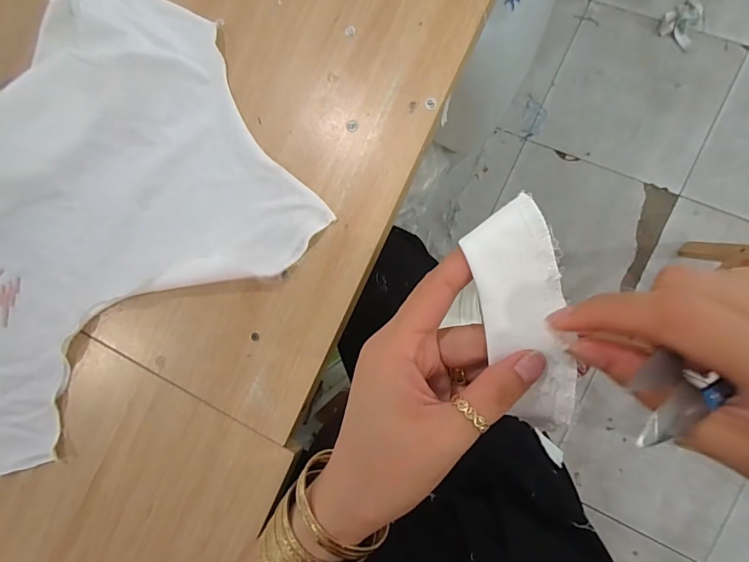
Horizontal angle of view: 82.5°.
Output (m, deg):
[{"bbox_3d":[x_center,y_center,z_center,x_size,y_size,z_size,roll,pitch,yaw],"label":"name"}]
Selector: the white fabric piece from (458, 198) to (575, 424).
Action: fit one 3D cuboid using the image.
[{"bbox_3d":[0.069,0.017,0.194,0.037,0.012,0.102,-15,95,9],"label":"white fabric piece"}]

